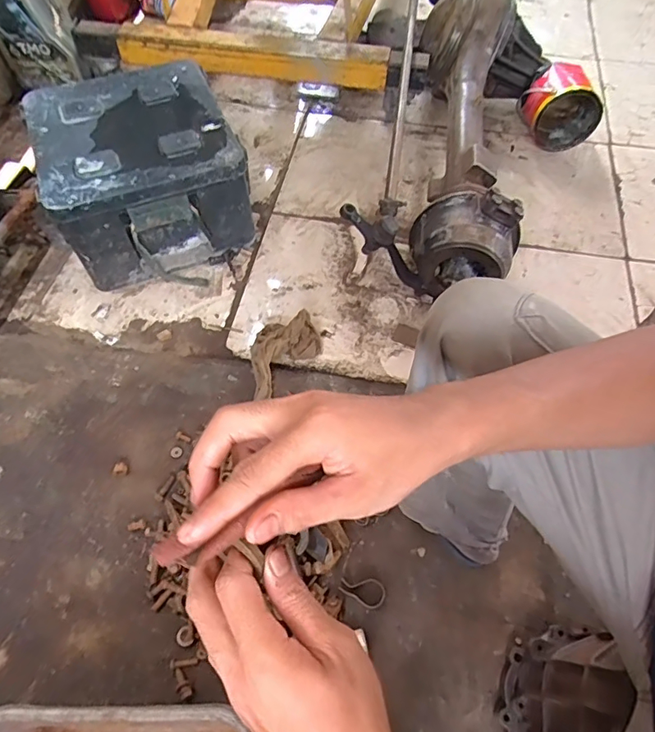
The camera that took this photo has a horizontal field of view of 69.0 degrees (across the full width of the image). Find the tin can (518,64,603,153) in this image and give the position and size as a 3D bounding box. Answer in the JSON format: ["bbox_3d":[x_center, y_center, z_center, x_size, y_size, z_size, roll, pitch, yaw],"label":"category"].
[{"bbox_3d":[0.582,-0.643,1.186,0.168,0.177,0.160,4,60,2],"label":"tin can"}]

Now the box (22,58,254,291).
[{"bbox_3d":[-0.382,-0.404,1.024,0.362,0.236,0.390,-20,62,-11],"label":"box"}]

